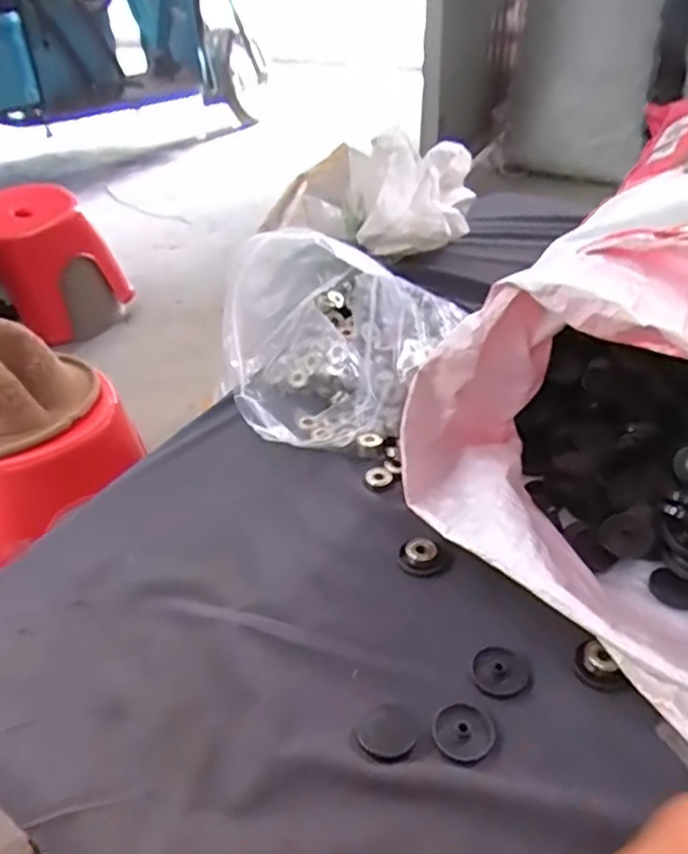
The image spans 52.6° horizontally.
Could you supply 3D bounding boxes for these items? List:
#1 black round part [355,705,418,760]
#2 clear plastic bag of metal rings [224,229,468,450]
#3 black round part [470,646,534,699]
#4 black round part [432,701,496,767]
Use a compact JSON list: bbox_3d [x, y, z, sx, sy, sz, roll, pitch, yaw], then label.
[{"bbox_3d":[0.024,0.172,0.394,0.032,0.004,0.030,-1,36,1],"label":"black round part"},{"bbox_3d":[-0.008,-0.088,0.623,0.177,0.140,0.193,5,37,9],"label":"clear plastic bag of metal rings"},{"bbox_3d":[0.096,0.148,0.425,0.033,0.010,0.031,-1,36,1],"label":"black round part"},{"bbox_3d":[0.068,0.171,0.391,0.033,0.006,0.033,-1,36,1],"label":"black round part"}]

